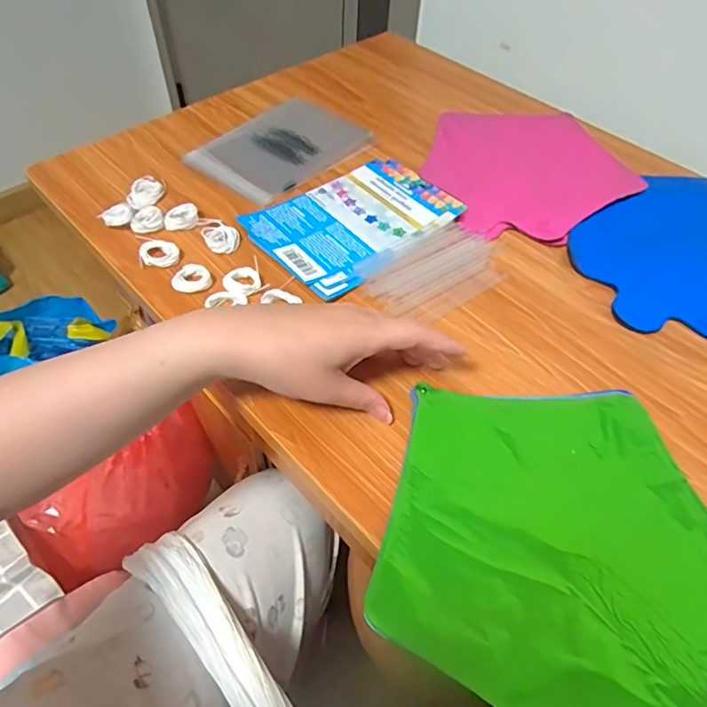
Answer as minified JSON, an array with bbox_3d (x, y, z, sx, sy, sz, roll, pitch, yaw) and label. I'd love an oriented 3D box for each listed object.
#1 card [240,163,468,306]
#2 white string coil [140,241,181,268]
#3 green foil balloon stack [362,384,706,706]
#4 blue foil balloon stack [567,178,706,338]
[{"bbox_3d":[0.002,-0.135,0.509,0.194,0.007,0.128,-37,62,-27],"label":"card"},{"bbox_3d":[-0.173,-0.090,0.469,0.035,0.009,0.023,1,52,-2],"label":"white string coil"},{"bbox_3d":[0.135,0.119,0.327,0.222,0.013,0.224,14,53,8],"label":"green foil balloon stack"},{"bbox_3d":[0.324,-0.097,0.497,0.246,0.006,0.172,-27,59,-22],"label":"blue foil balloon stack"}]

